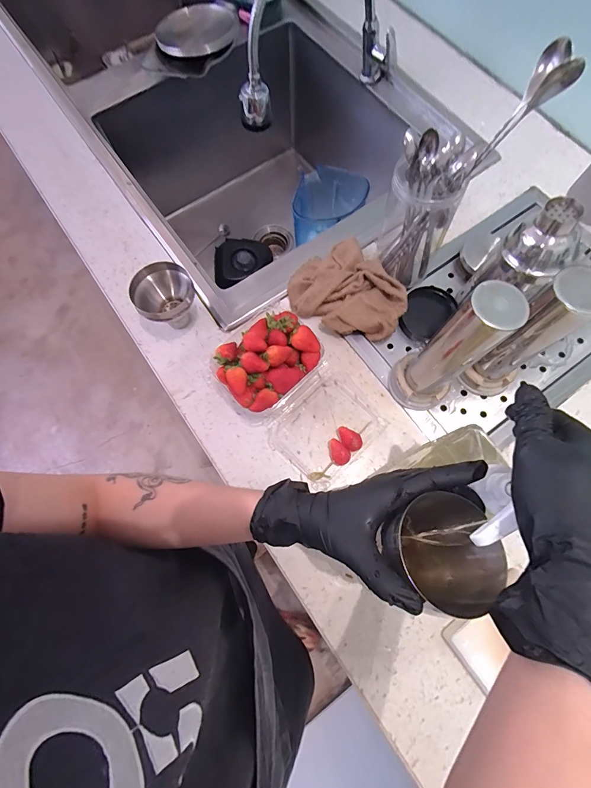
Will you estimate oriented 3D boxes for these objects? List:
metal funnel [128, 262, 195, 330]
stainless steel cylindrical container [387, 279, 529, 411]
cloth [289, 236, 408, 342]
[{"bbox_3d":[-0.186,-0.136,0.521,0.080,0.085,0.083,-29,74,-7],"label":"metal funnel"},{"bbox_3d":[0.179,-0.047,0.420,0.078,0.207,0.073,-1,73,2],"label":"stainless steel cylindrical container"},{"bbox_3d":[0.084,-0.155,0.542,0.151,0.042,0.172,-35,75,-9],"label":"cloth"}]

